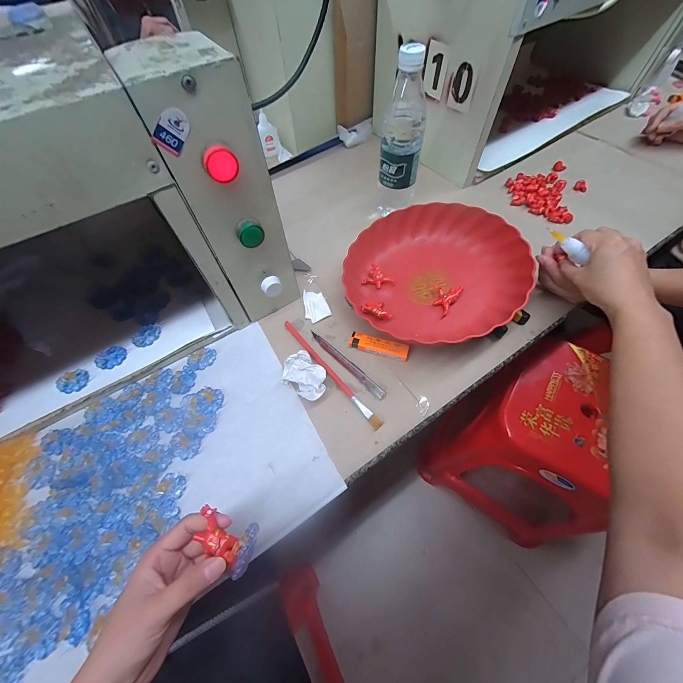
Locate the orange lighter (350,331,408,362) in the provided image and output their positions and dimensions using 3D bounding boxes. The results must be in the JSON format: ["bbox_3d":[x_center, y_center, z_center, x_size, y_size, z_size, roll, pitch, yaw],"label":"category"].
[{"bbox_3d":[0.051,0.007,0.400,0.079,0.014,0.021,15,63,9],"label":"orange lighter"}]

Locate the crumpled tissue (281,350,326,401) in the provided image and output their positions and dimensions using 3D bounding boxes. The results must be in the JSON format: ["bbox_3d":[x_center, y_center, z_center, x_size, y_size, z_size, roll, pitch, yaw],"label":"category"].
[{"bbox_3d":[-0.046,0.042,0.374,0.067,0.025,0.046,31,66,16],"label":"crumpled tissue"}]

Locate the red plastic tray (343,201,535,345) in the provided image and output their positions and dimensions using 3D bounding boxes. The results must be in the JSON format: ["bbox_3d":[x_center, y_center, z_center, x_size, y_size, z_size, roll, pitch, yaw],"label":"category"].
[{"bbox_3d":[0.126,-0.103,0.426,0.239,0.068,0.225,0,60,3],"label":"red plastic tray"}]

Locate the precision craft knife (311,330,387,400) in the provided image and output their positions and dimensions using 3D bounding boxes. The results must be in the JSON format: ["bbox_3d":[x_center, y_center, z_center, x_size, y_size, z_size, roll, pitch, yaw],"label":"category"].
[{"bbox_3d":[0.006,0.029,0.396,0.012,0.007,0.133,-41,69,-19],"label":"precision craft knife"}]

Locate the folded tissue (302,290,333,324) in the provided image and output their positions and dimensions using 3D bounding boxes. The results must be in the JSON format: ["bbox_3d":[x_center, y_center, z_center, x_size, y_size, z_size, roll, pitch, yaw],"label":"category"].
[{"bbox_3d":[-0.040,-0.055,0.443,0.037,0.007,0.056,-21,64,-10],"label":"folded tissue"}]

